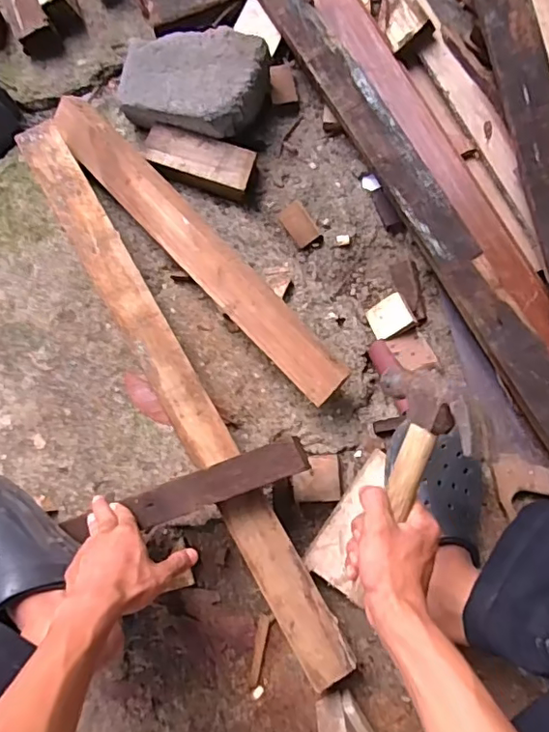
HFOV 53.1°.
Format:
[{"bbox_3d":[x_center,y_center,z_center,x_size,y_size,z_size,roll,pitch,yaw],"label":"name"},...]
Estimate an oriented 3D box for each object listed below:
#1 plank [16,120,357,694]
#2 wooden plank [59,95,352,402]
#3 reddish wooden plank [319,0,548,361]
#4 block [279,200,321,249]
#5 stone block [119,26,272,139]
[{"bbox_3d":[-0.126,0.021,0.684,0.062,0.016,0.779,-30,81,-3],"label":"plank"},{"bbox_3d":[-0.110,-0.158,0.711,0.526,0.020,0.063,47,112,11],"label":"wooden plank"},{"bbox_3d":[0.259,-0.223,0.741,0.090,0.030,0.812,-25,81,-2],"label":"reddish wooden plank"},{"bbox_3d":[0.037,-0.204,0.793,0.039,0.019,0.063,-35,82,-4],"label":"block"},{"bbox_3d":[-0.115,-0.397,0.768,0.204,0.069,0.123,9,81,3],"label":"stone block"}]

